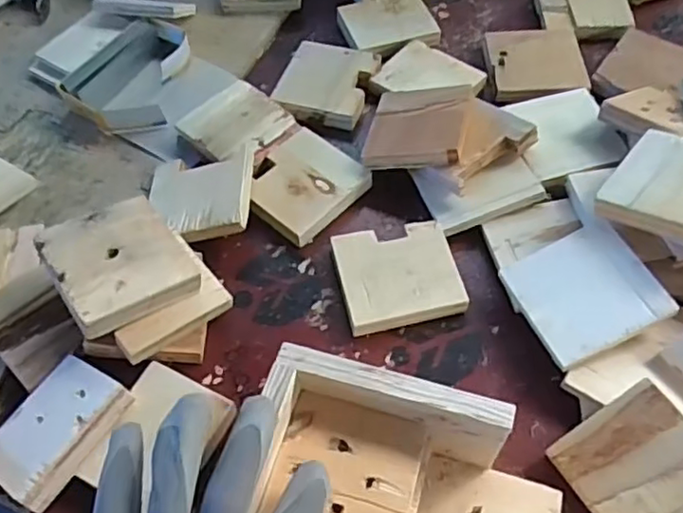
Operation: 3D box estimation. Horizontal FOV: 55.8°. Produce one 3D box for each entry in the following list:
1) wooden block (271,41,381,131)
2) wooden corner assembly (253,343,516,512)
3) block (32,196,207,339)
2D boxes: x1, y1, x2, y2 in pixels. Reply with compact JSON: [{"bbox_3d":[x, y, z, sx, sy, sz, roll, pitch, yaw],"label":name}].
[{"bbox_3d":[-0.015,-0.171,0.635,0.087,0.018,0.090,17,58,11],"label":"wooden block"},{"bbox_3d":[0.018,0.134,0.385,0.138,0.076,0.112,13,60,10],"label":"wooden corner assembly"},{"bbox_3d":[-0.164,0.003,0.471,0.088,0.016,0.092,-26,63,-28],"label":"block"}]

